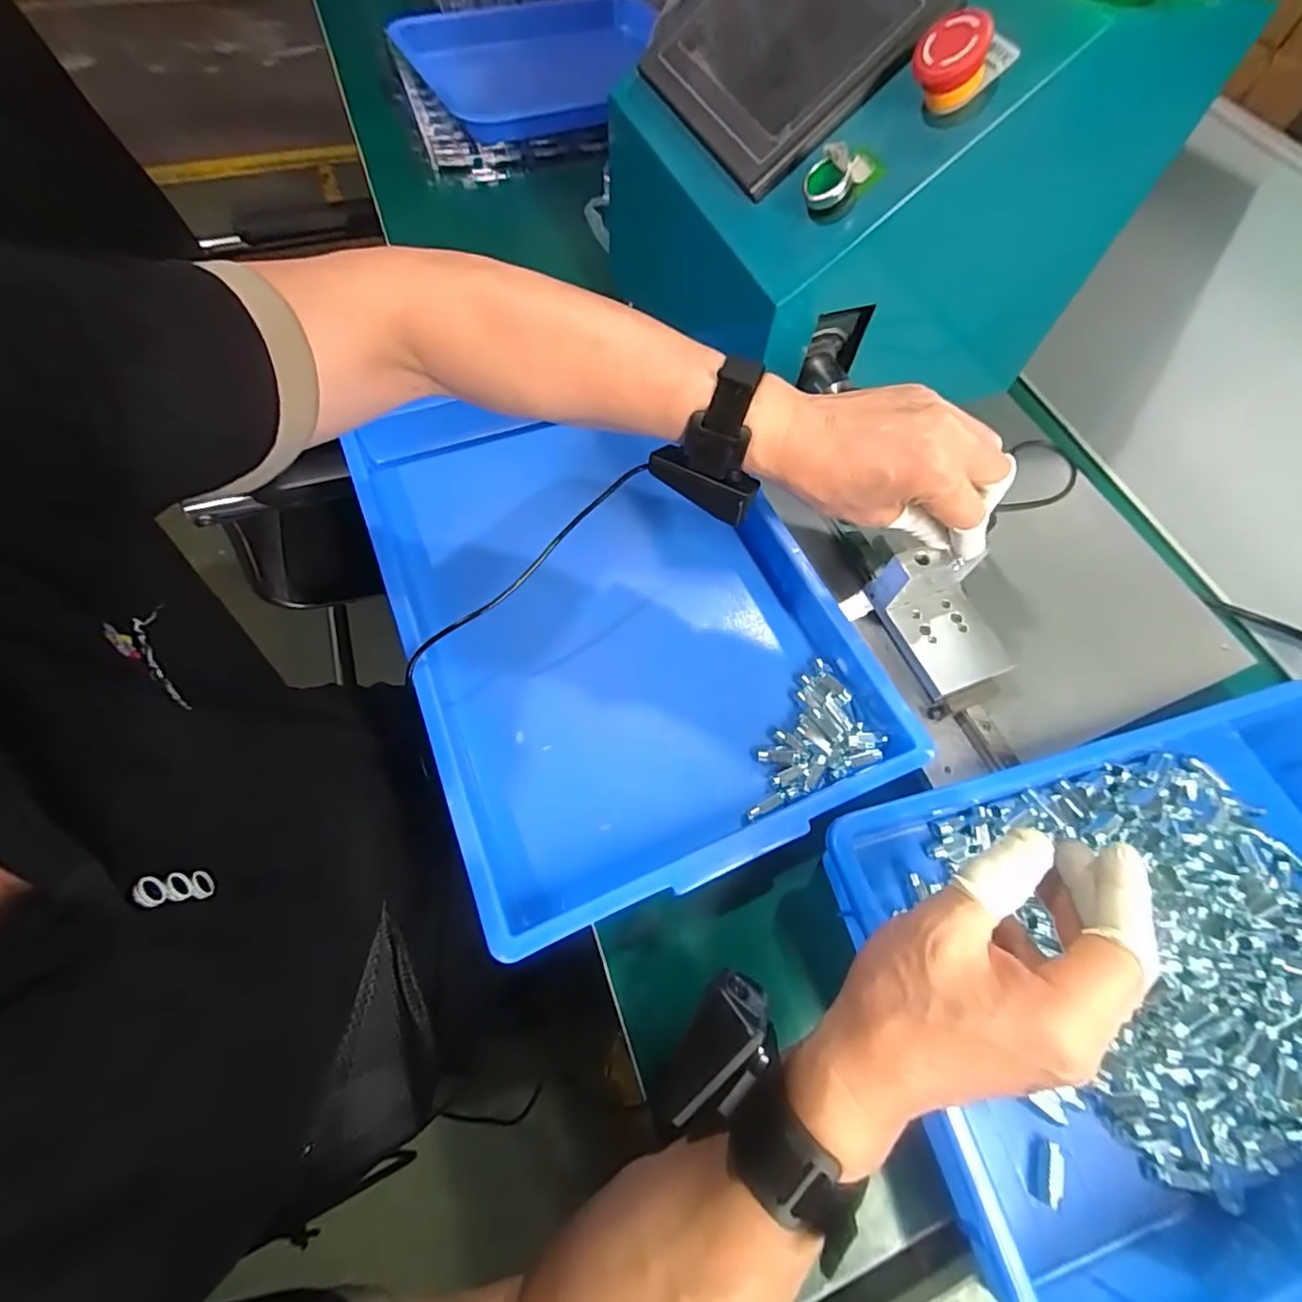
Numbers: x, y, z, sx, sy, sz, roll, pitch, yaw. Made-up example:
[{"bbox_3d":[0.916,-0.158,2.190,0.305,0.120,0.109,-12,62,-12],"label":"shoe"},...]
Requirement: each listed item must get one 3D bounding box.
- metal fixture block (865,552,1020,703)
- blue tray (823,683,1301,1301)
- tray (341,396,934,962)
[{"bbox_3d":[0.196,-0.024,0.377,0.067,0.045,0.086,-20,68,-11],"label":"metal fixture block"},{"bbox_3d":[0.310,0.169,0.325,0.369,0.059,0.238,-12,65,-9],"label":"blue tray"},{"bbox_3d":[-0.038,-0.054,0.431,0.298,0.044,0.433,-23,68,-12],"label":"tray"}]

